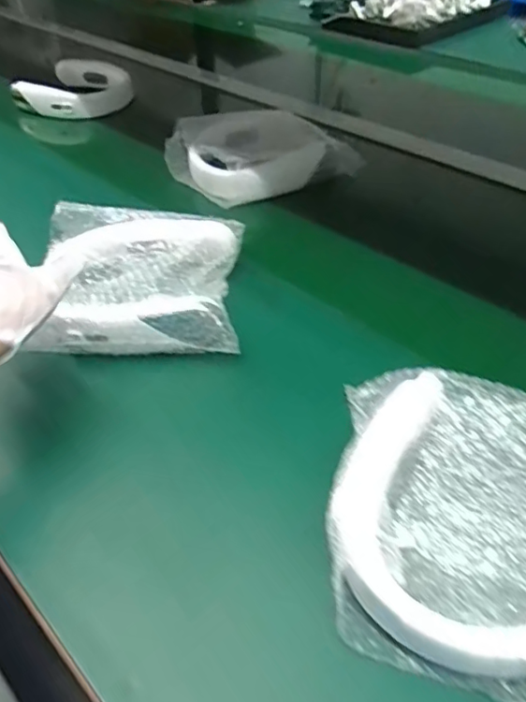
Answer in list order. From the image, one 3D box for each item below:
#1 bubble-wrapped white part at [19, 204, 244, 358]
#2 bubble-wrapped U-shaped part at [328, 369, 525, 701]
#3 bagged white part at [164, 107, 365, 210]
[{"bbox_3d":[-0.134,-0.082,0.605,0.207,0.069,0.188,-4,42,0],"label":"bubble-wrapped white part"},{"bbox_3d":[0.153,0.119,0.407,0.199,0.056,0.217,13,45,17],"label":"bubble-wrapped U-shaped part"},{"bbox_3d":[-0.009,-0.324,0.900,0.232,0.073,0.213,-26,47,-23],"label":"bagged white part"}]

